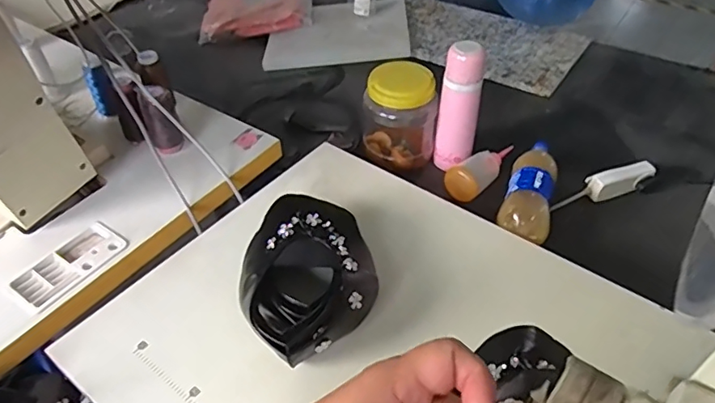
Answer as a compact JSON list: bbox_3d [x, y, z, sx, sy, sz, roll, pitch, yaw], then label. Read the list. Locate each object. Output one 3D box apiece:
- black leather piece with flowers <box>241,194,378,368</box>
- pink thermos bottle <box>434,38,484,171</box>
[{"bbox_3d":[-0.064,0.106,0.705,0.163,0.090,0.234,-7,45,-5],"label":"black leather piece with flowers"},{"bbox_3d":[0.175,-0.159,0.941,0.070,0.227,0.079,19,48,20],"label":"pink thermos bottle"}]

